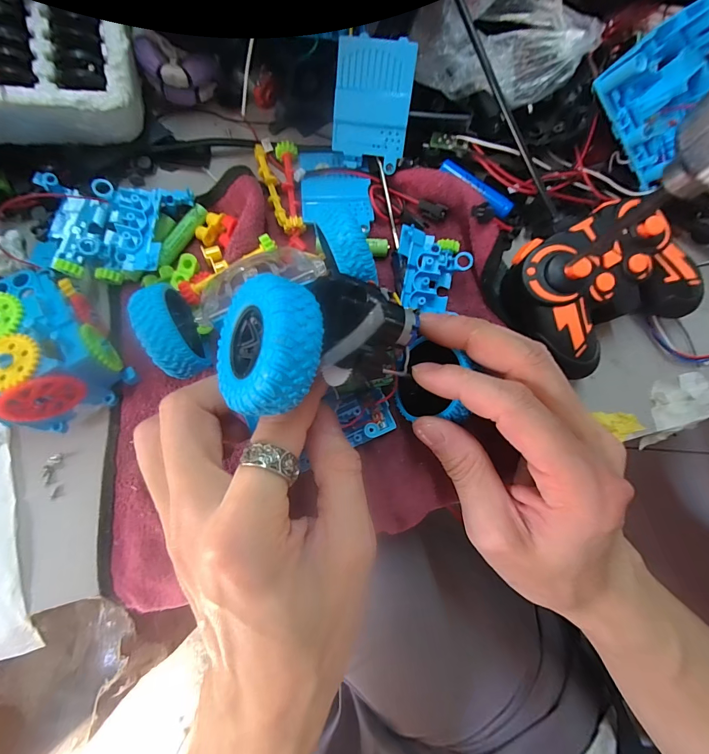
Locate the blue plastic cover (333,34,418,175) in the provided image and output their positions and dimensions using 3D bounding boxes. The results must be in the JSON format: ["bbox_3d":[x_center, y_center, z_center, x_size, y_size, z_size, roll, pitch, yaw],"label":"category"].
[{"bbox_3d":[0.010,-0.154,0.210,0.042,0.004,0.059,8,117,3],"label":"blue plastic cover"}]

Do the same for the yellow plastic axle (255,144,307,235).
[{"bbox_3d":[-0.049,-0.114,0.223,0.013,0.009,0.064,-27,84,-6],"label":"yellow plastic axle"}]

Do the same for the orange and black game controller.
[{"bbox_3d":[0.137,-0.052,0.205,0.097,0.034,0.076,-29,84,-6],"label":"orange and black game controller"}]

